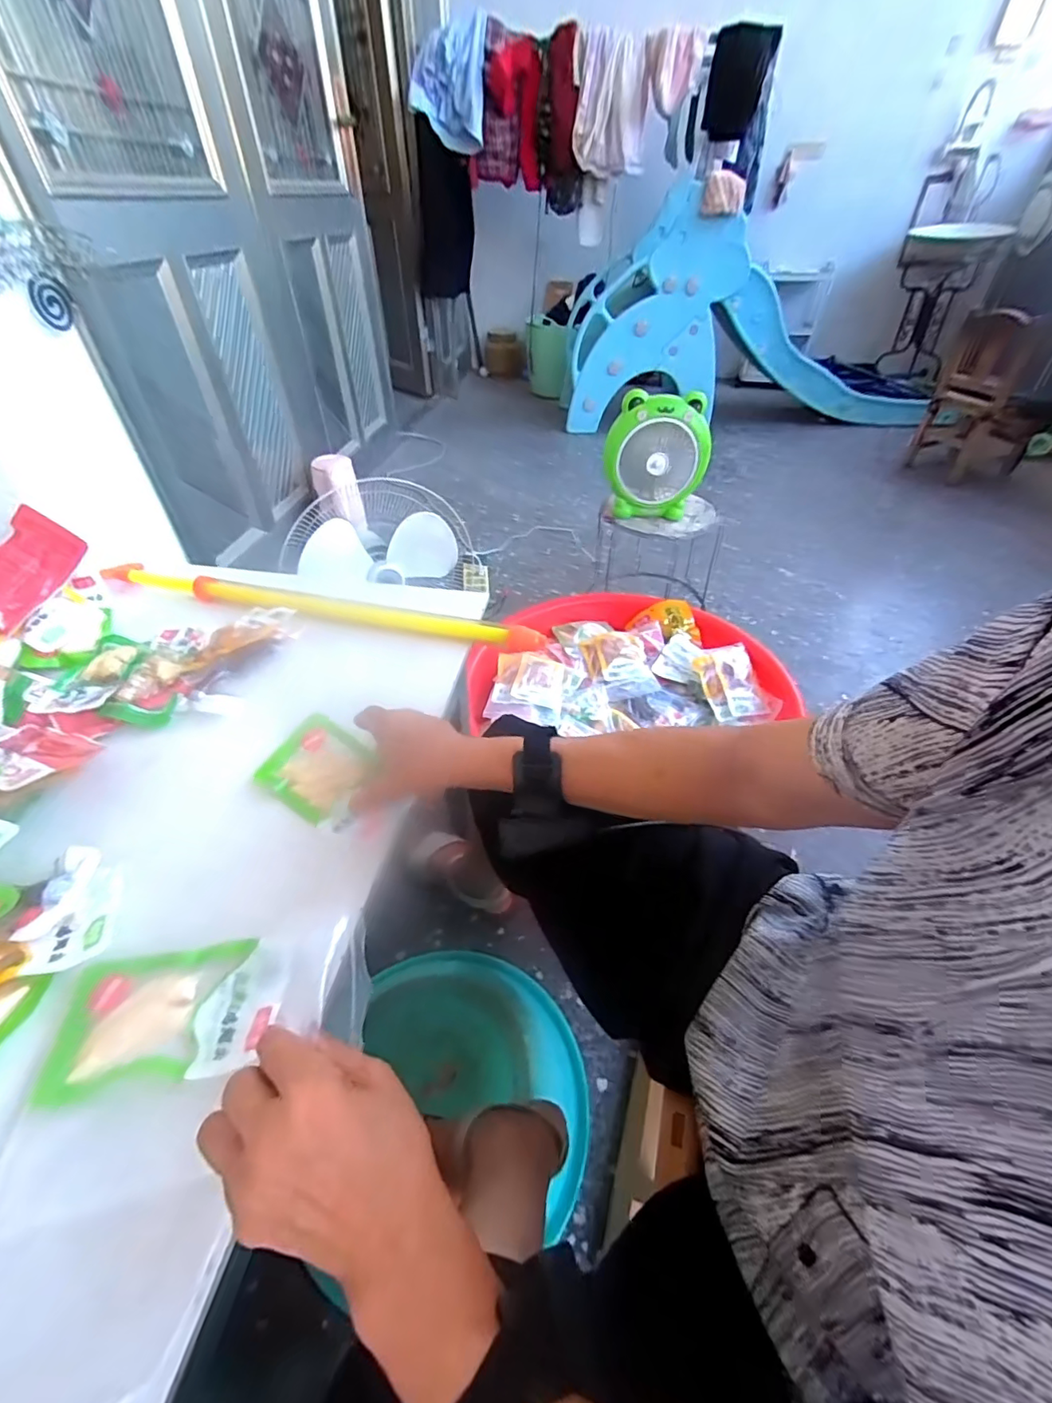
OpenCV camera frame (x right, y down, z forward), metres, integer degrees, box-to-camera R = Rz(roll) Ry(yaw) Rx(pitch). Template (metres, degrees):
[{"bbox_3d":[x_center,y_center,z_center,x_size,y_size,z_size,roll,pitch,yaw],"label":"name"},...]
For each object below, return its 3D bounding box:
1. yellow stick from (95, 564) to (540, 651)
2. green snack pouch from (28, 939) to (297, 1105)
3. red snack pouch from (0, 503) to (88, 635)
[{"bbox_3d":[-0.269,-0.121,0.669,0.594,0.027,0.030,11,44,11],"label":"yellow stick"},{"bbox_3d":[-0.230,0.199,0.344,0.139,0.014,0.078,-7,44,-7],"label":"green snack pouch"},{"bbox_3d":[-0.565,-0.151,0.596,0.073,0.008,0.123,38,87,-13],"label":"red snack pouch"}]

